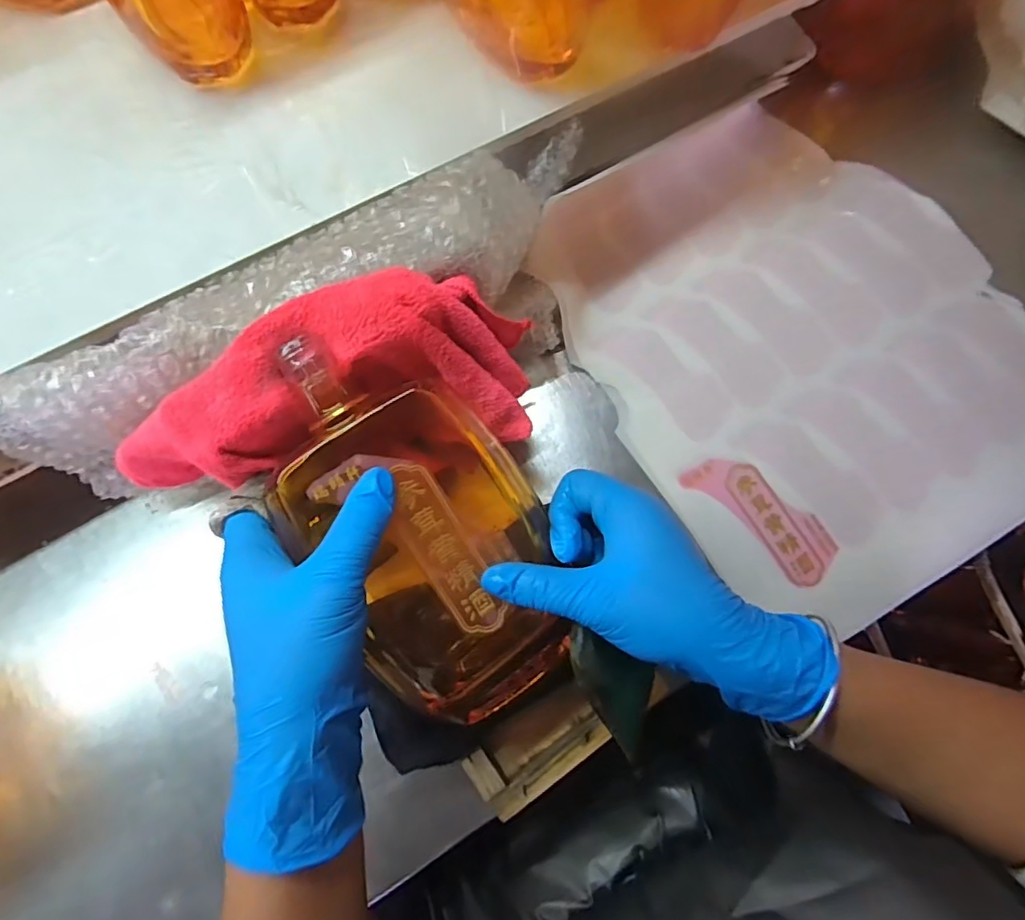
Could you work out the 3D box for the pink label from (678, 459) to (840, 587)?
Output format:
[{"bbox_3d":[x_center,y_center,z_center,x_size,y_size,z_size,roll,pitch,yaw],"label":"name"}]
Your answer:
[{"bbox_3d":[0.165,0.035,0.368,0.106,0.005,0.041,41,81,10],"label":"pink label"}]

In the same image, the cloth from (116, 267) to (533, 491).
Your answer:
[{"bbox_3d":[-0.101,-0.034,0.286,0.193,0.080,0.079,-15,81,-5],"label":"cloth"}]

